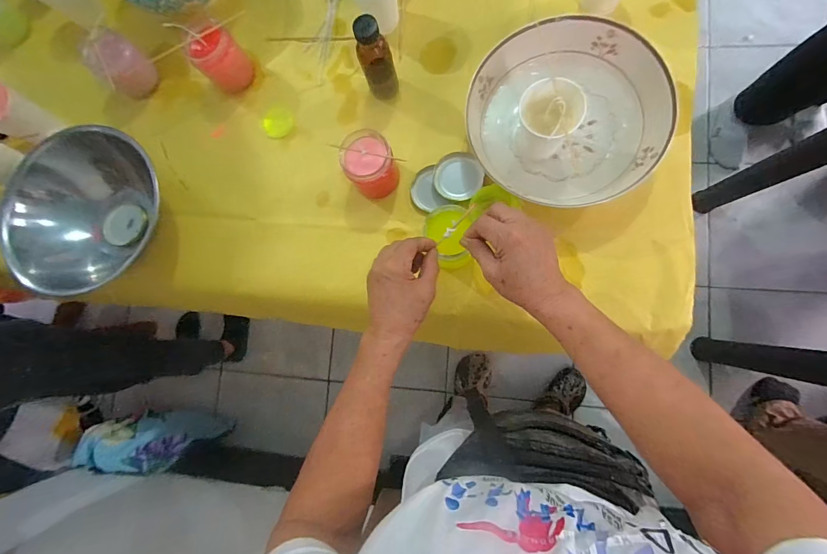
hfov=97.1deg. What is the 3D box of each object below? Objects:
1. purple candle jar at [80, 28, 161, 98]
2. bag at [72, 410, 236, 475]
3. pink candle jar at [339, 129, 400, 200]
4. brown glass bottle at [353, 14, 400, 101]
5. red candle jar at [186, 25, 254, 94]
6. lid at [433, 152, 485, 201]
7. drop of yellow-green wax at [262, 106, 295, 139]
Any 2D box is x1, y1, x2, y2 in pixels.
[{"bbox_3d":[-0.411,-0.298,0.521,0.058,0.082,0.065,34,89,8],"label":"purple candle jar"},{"bbox_3d":[-0.718,0.466,1.043,0.361,0.123,0.135,2,83,-36],"label":"bag"},{"bbox_3d":[-0.059,-0.151,0.493,0.073,0.067,0.076,-16,83,5],"label":"pink candle jar"},{"bbox_3d":[-0.047,-0.278,0.474,0.041,0.110,0.040,-1,85,6],"label":"brown glass bottle"},{"bbox_3d":[-0.270,-0.307,0.516,0.059,0.070,0.060,-1,85,6],"label":"red candle jar"},{"bbox_3d":[0.063,-0.139,0.507,0.067,0.011,0.064,-1,85,6],"label":"lid"},{"bbox_3d":[-0.200,-0.229,0.539,0.047,0.004,0.045,2,85,7],"label":"drop of yellow-green wax"}]

